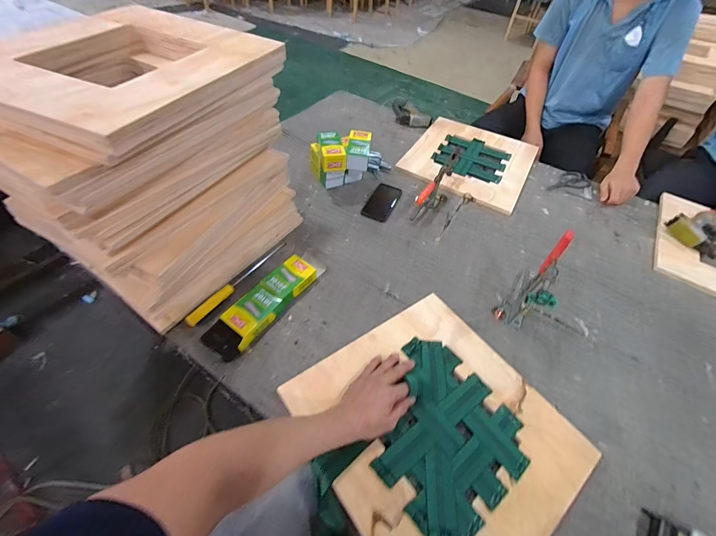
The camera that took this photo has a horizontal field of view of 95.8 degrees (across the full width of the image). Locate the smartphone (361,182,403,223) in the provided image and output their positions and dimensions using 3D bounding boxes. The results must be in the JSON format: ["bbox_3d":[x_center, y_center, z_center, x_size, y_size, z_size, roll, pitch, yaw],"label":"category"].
[{"bbox_3d":[0.076,-0.206,0.992,0.084,0.004,0.172,21,52,13],"label":"smartphone"}]

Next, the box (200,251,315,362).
[{"bbox_3d":[-0.206,0.076,0.719,0.085,0.036,0.285,31,55,20],"label":"box"}]

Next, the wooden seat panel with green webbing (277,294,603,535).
[{"bbox_3d":[0.141,0.281,0.577,0.402,0.016,0.425,-29,58,-24],"label":"wooden seat panel with green webbing"}]

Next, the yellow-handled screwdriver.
[{"bbox_3d":[-0.275,0.026,0.761,0.022,0.021,0.296,29,55,19],"label":"yellow-handled screwdriver"}]

